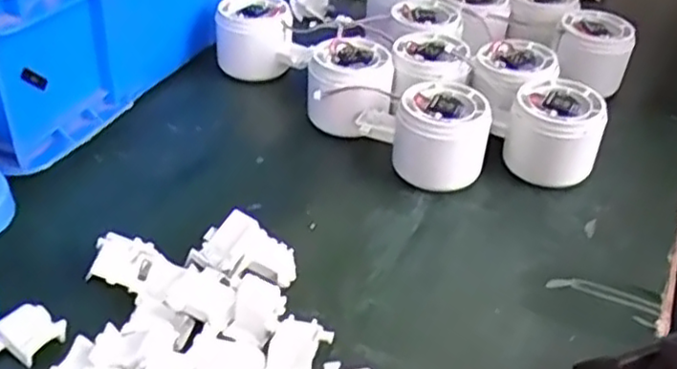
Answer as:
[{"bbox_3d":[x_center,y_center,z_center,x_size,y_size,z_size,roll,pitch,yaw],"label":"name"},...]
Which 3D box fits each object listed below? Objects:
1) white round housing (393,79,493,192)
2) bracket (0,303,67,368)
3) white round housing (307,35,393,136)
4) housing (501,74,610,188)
[{"bbox_3d":[0.066,-0.030,0.451,0.056,0.055,0.056,3,36,-2],"label":"white round housing"},{"bbox_3d":[-0.146,0.070,0.329,0.027,0.008,0.029,26,41,27],"label":"bracket"},{"bbox_3d":[0.007,-0.065,0.493,0.055,0.057,0.057,3,36,-2],"label":"white round housing"},{"bbox_3d":[0.140,-0.032,0.457,0.057,0.057,0.051,15,38,14],"label":"housing"}]

